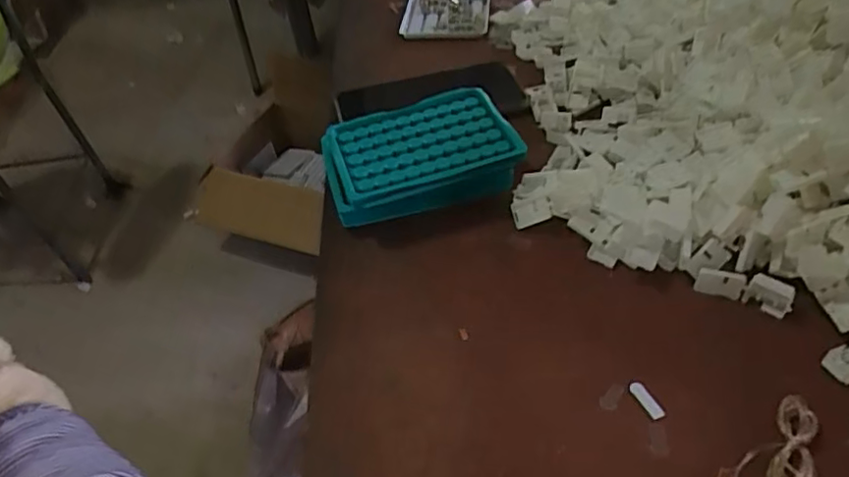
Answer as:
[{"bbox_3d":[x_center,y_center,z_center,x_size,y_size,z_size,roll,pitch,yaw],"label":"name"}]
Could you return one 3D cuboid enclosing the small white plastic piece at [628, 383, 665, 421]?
[{"bbox_3d":[0.125,0.091,0.343,0.008,0.004,0.023,-23,47,-17],"label":"small white plastic piece"}]

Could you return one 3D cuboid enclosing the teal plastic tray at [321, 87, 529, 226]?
[{"bbox_3d":[-0.005,-0.062,0.467,0.142,0.044,0.098,-13,45,-7],"label":"teal plastic tray"}]

